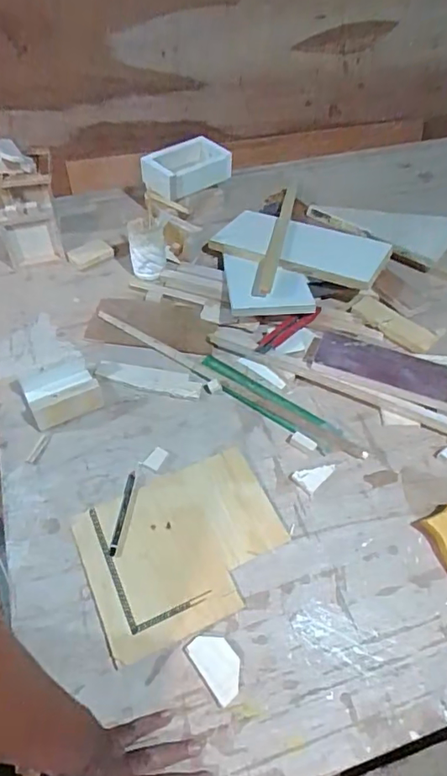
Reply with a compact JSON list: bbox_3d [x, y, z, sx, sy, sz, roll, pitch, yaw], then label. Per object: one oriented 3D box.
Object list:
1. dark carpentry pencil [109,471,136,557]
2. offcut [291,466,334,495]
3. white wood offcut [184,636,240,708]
[{"bbox_3d":[-0.134,0.166,0.680,0.013,0.011,0.118,5,50,3],"label":"dark carpentry pencil"},{"bbox_3d":[0.124,0.118,0.717,0.036,0.009,0.056,35,58,25],"label":"offcut"},{"bbox_3d":[-0.007,0.306,0.569,0.043,0.010,0.070,-29,56,-23],"label":"white wood offcut"}]

